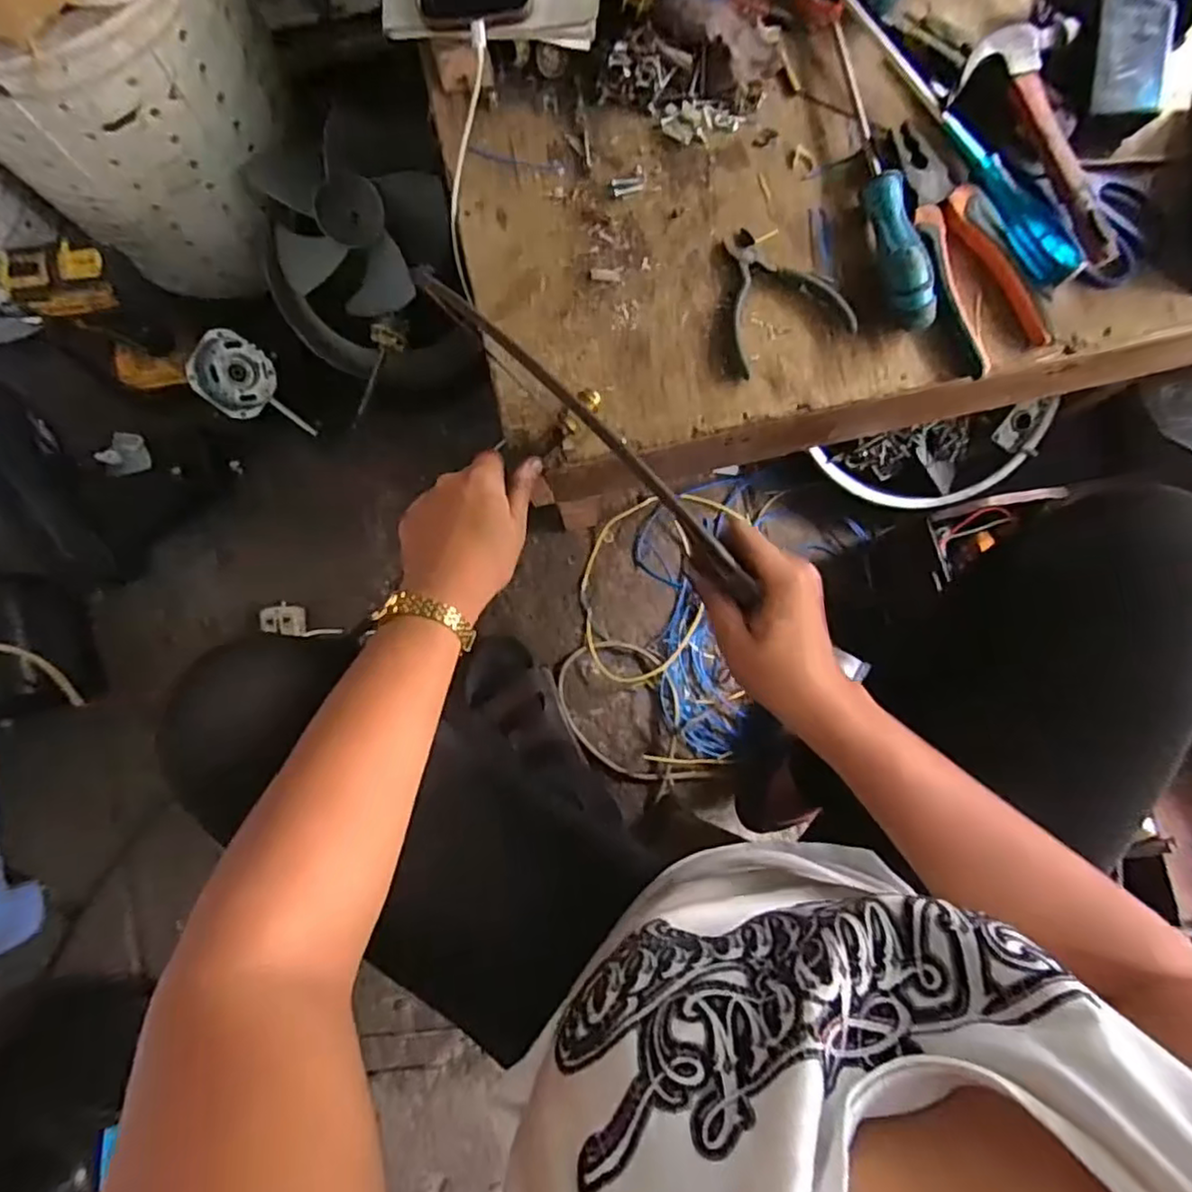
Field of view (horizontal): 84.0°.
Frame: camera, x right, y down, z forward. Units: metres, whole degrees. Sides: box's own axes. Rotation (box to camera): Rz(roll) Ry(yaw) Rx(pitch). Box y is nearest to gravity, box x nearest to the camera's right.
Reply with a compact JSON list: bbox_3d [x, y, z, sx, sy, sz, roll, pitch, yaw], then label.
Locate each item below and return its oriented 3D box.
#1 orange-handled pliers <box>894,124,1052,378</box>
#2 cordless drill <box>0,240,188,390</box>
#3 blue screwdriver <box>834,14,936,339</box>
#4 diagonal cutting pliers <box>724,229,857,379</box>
[{"bbox_3d":[0.263,-0.256,0.478,0.071,0.014,0.186,-21,84,-2],"label":"orange-handled pliers"},{"bbox_3d":[-0.536,-0.278,0.682,0.179,0.173,0.062,1,84,1],"label":"cordless drill"},{"bbox_3d":[0.201,-0.300,0.473,0.026,0.028,0.229,-12,84,-1],"label":"blue screwdriver"},{"bbox_3d":[0.129,-0.221,0.479,0.089,0.009,0.101,-24,84,-2],"label":"diagonal cutting pliers"}]

